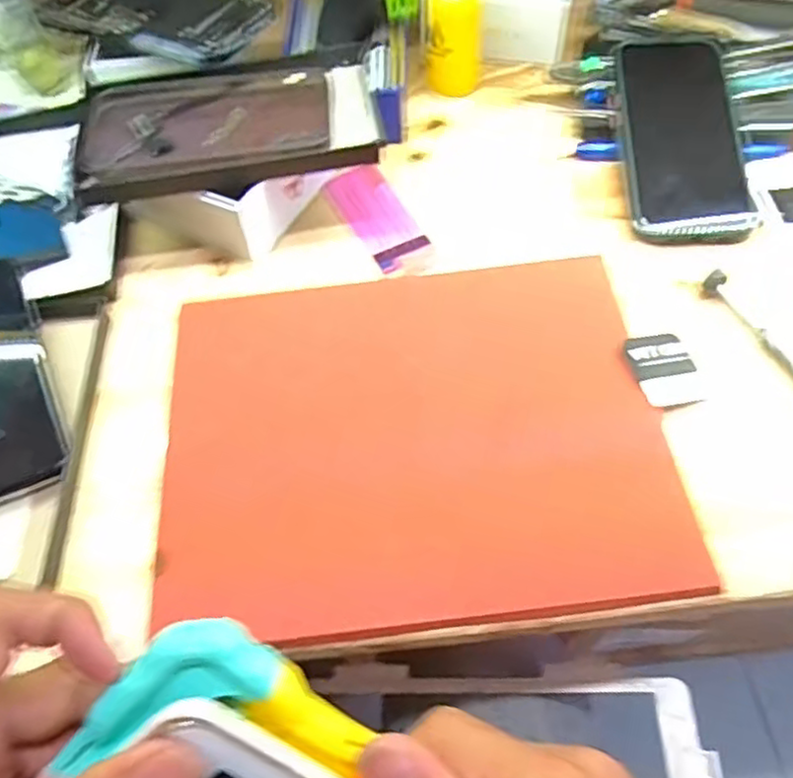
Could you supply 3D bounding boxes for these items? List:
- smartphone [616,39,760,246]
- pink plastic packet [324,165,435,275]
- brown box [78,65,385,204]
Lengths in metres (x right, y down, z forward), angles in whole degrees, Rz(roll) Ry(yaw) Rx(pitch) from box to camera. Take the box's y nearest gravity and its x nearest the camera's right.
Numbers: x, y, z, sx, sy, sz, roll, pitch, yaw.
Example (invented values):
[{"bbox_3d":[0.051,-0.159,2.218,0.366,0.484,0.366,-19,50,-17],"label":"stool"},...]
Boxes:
[{"bbox_3d":[0.177,-0.157,0.422,0.070,0.008,0.146,-2,75,3],"label":"smartphone"},{"bbox_3d":[-0.010,-0.108,0.431,0.039,0.004,0.096,-28,61,-13],"label":"pink plastic packet"},{"bbox_3d":[-0.096,-0.156,0.404,0.169,0.025,0.100,-5,58,0],"label":"brown box"}]

